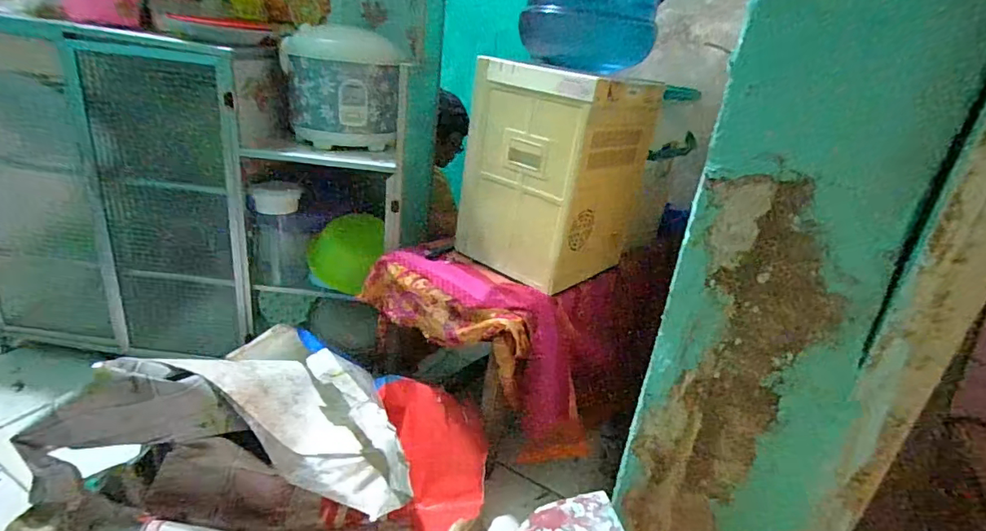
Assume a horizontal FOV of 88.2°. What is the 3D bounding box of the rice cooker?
[{"bbox_3d":[-0.358,-0.451,1.273,0.258,0.244,0.266,3,25,-5],"label":"rice cooker"}]

